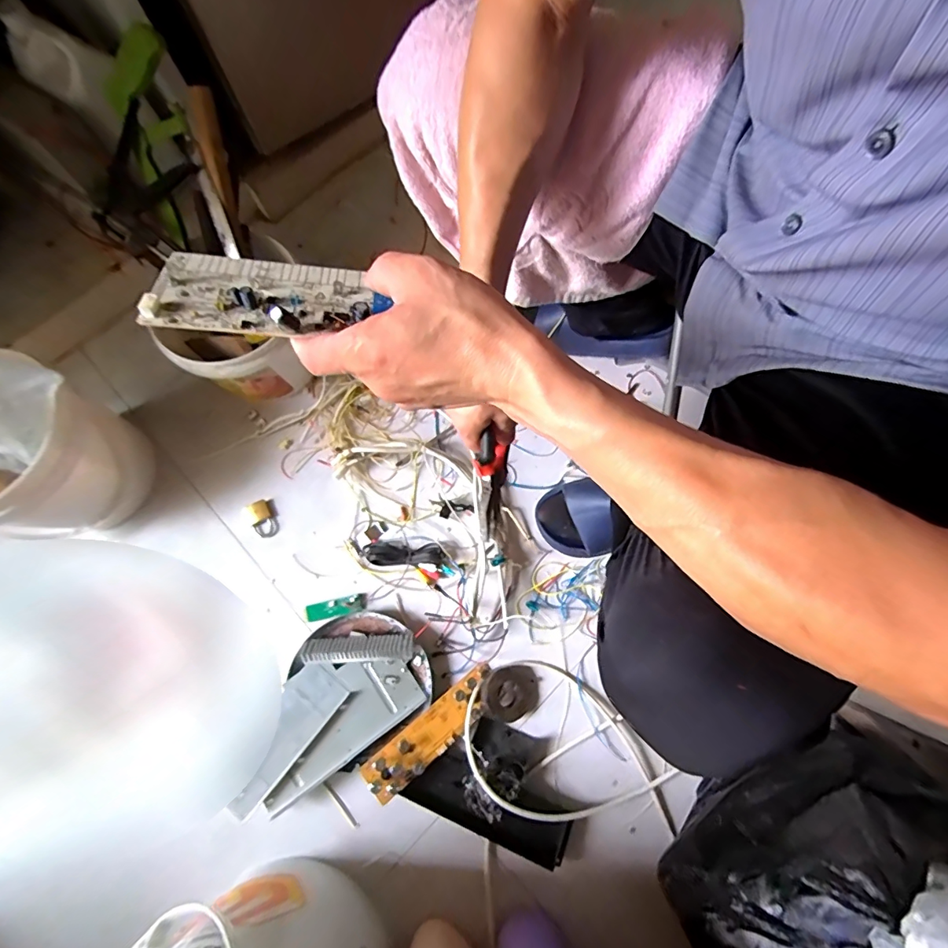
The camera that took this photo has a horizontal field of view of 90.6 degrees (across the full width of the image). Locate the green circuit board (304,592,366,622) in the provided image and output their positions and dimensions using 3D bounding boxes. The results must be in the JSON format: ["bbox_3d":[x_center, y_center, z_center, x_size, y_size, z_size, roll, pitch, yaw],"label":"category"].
[{"bbox_3d":[-0.206,0.198,0.696,0.088,0.009,0.023,-13,74,-2],"label":"green circuit board"}]

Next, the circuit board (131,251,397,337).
[{"bbox_3d":[-0.126,-0.114,0.286,0.130,0.022,0.069,-1,59,-13],"label":"circuit board"}]

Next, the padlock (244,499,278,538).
[{"bbox_3d":[-0.333,0.070,0.740,0.039,0.013,0.058,-22,74,-4],"label":"padlock"}]

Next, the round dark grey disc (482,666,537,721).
[{"bbox_3d":[0.049,0.304,0.650,0.079,0.022,0.071,6,72,-18],"label":"round dark grey disc"}]

